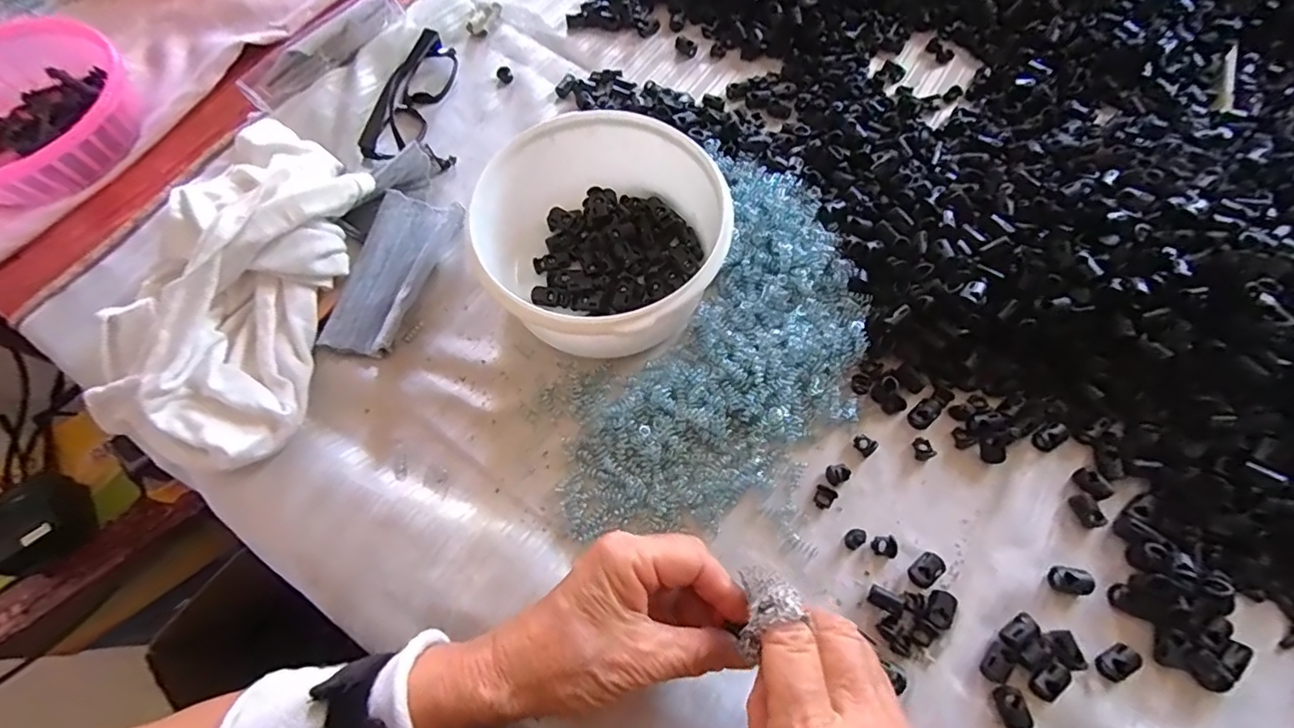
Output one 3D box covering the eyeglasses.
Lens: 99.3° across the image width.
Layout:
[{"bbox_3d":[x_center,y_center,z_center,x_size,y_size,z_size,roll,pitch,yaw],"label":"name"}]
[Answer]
[{"bbox_3d":[-0.199,-0.228,0.464,0.032,0.022,0.130,11,68,8],"label":"eyeglasses"}]

